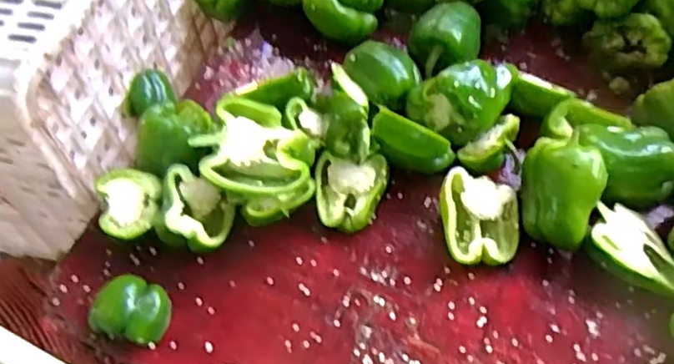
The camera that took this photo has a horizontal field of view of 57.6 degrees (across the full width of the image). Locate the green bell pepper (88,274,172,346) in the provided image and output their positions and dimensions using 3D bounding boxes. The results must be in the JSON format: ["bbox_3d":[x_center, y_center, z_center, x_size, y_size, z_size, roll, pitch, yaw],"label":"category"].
[{"bbox_3d":[-0.190,0.116,0.563,0.074,0.037,0.057,13,60,11],"label":"green bell pepper"}]

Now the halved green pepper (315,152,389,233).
[{"bbox_3d":[0.013,0.011,0.611,0.069,0.042,0.072,6,59,7],"label":"halved green pepper"}]

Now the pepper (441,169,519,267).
[{"bbox_3d":[0.136,0.036,0.588,0.075,0.024,0.087,6,70,-14],"label":"pepper"}]

